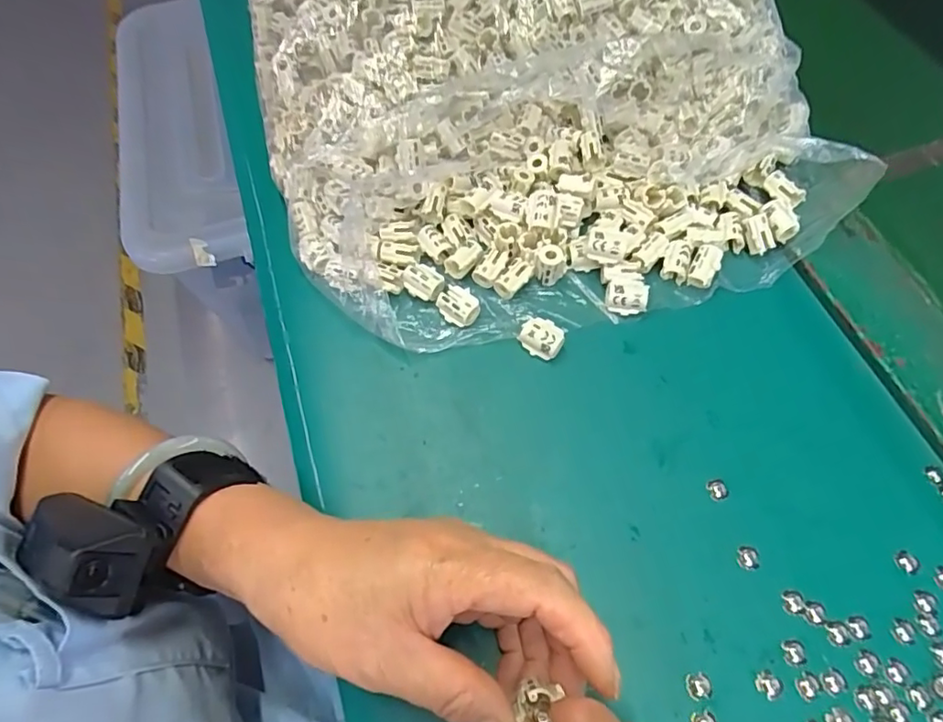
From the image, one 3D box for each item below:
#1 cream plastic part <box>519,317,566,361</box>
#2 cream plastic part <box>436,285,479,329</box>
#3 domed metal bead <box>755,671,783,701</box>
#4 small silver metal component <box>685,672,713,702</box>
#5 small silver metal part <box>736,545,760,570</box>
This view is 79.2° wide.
[{"bbox_3d":[0.038,-0.012,0.311,0.022,0.015,0.017,39,70,20],"label":"cream plastic part"},{"bbox_3d":[-0.007,-0.032,0.322,0.023,0.012,0.017,38,70,20],"label":"cream plastic part"},{"bbox_3d":[0.125,0.136,0.238,0.011,0.004,0.009,32,68,18],"label":"domed metal bead"},{"bbox_3d":[0.096,0.136,0.239,0.011,0.004,0.010,-11,62,-3],"label":"small silver metal component"},{"bbox_3d":[0.128,0.090,0.261,0.010,0.004,0.011,1,62,3],"label":"small silver metal part"}]

